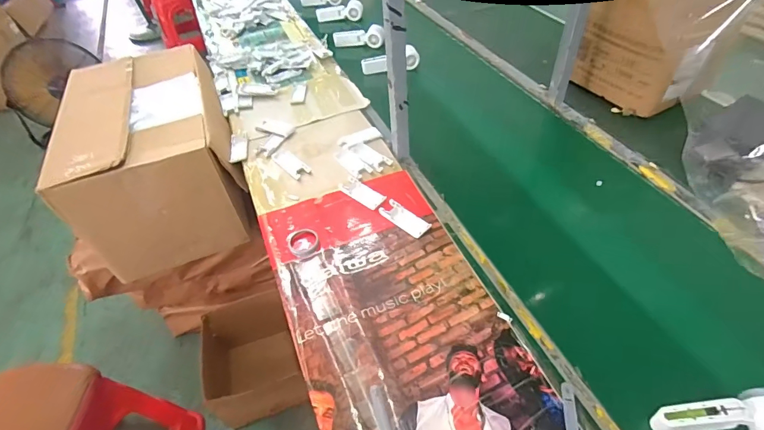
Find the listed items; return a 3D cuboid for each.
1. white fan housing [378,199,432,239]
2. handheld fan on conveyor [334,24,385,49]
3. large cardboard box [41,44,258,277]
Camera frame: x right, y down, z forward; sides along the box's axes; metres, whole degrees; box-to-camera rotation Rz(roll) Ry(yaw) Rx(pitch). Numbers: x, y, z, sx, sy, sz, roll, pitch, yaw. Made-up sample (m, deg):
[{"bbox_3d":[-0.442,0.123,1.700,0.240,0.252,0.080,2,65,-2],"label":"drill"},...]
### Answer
[{"bbox_3d":[0.043,0.008,0.792,0.043,0.009,0.105,-38,55,-26],"label":"white fan housing"},{"bbox_3d":[-0.076,-0.582,1.356,0.164,0.050,0.047,3,48,8],"label":"handheld fan on conveyor"},{"bbox_3d":[-0.606,-0.150,1.136,0.396,0.357,0.526,-22,50,-13],"label":"large cardboard box"}]

